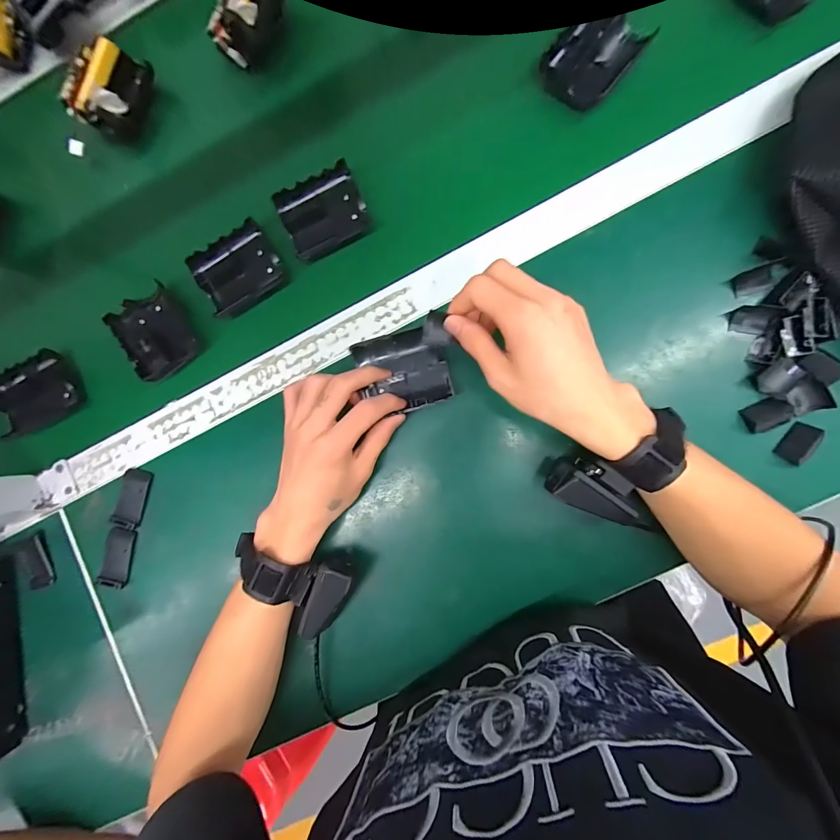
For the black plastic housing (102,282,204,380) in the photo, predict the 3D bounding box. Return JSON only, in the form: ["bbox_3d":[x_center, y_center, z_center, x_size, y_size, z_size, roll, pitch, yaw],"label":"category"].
[{"bbox_3d":[-0.259,-0.086,0.358,0.066,0.026,0.080,-34,84,4],"label":"black plastic housing"}]

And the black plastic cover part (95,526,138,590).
[{"bbox_3d":[-0.302,0.138,0.363,0.033,0.004,0.060,11,89,6],"label":"black plastic cover part"}]

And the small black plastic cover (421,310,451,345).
[{"bbox_3d":[0.013,-0.073,0.292,0.023,0.004,0.026,0,109,-12],"label":"small black plastic cover"}]

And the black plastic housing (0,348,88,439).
[{"bbox_3d":[-0.393,-0.025,0.373,0.091,0.028,0.065,-25,85,4],"label":"black plastic housing"}]

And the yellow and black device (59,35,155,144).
[{"bbox_3d":[-0.316,-0.337,0.373,0.054,0.040,0.080,22,90,7],"label":"yellow and black device"}]

